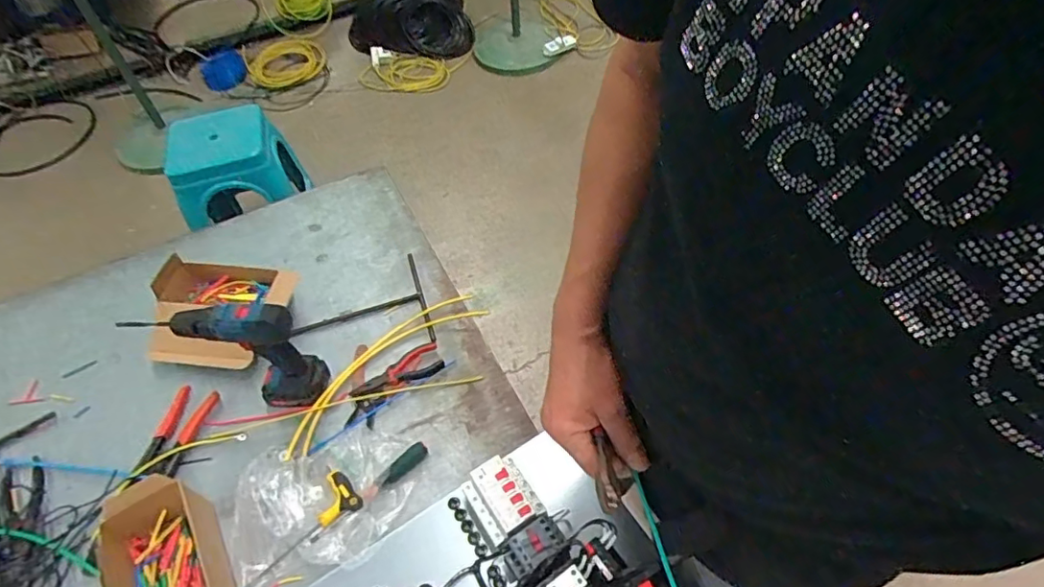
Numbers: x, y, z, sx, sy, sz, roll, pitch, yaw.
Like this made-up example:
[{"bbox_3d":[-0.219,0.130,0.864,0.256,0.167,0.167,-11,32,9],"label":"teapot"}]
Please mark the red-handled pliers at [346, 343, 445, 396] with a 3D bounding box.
[{"bbox_3d":[-0.201,0.120,0.883,0.145,0.013,0.058,-20,56,-13],"label":"red-handled pliers"}]

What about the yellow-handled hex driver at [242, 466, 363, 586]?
[{"bbox_3d":[-0.308,0.312,0.747,0.179,0.018,0.079,-35,60,-22],"label":"yellow-handled hex driver"}]

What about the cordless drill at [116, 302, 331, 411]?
[{"bbox_3d":[-0.392,0.084,0.805,0.168,0.202,0.070,7,54,7],"label":"cordless drill"}]

